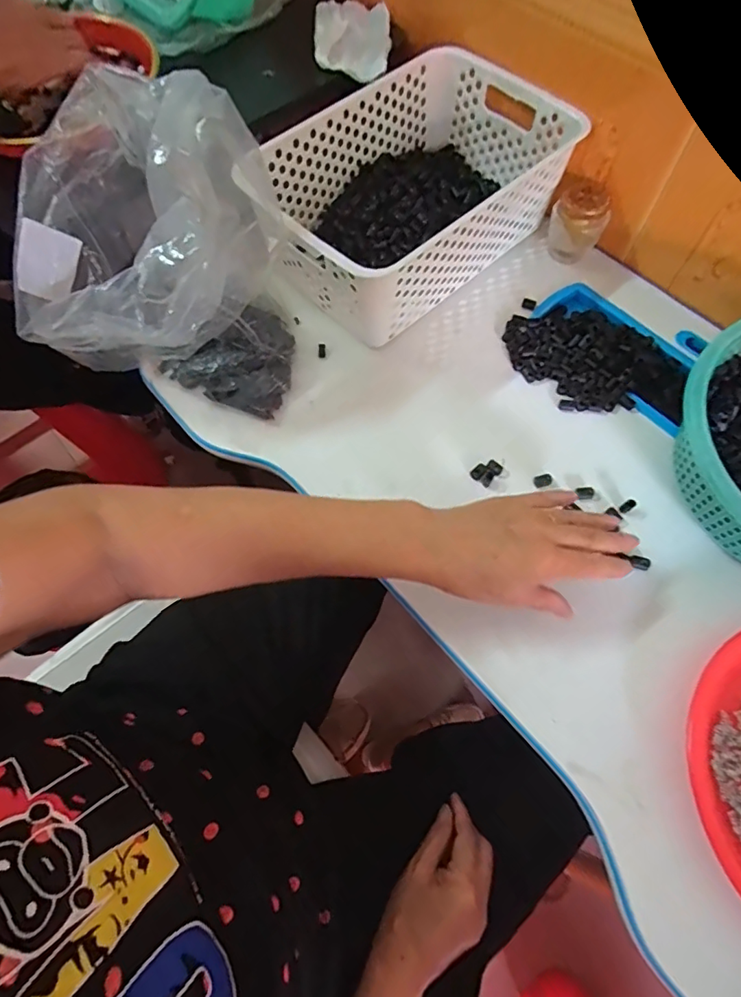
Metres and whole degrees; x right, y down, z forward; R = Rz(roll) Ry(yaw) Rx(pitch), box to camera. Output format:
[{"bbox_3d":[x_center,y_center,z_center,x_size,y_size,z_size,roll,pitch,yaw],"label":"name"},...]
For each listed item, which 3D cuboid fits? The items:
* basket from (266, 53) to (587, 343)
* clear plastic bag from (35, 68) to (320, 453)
[{"bbox_3d":[0.044,-0.321,0.528,0.201,0.101,0.321,42,74,17],"label":"basket"},{"bbox_3d":[-0.193,-0.233,0.422,0.203,0.128,0.213,2,67,1],"label":"clear plastic bag"}]

